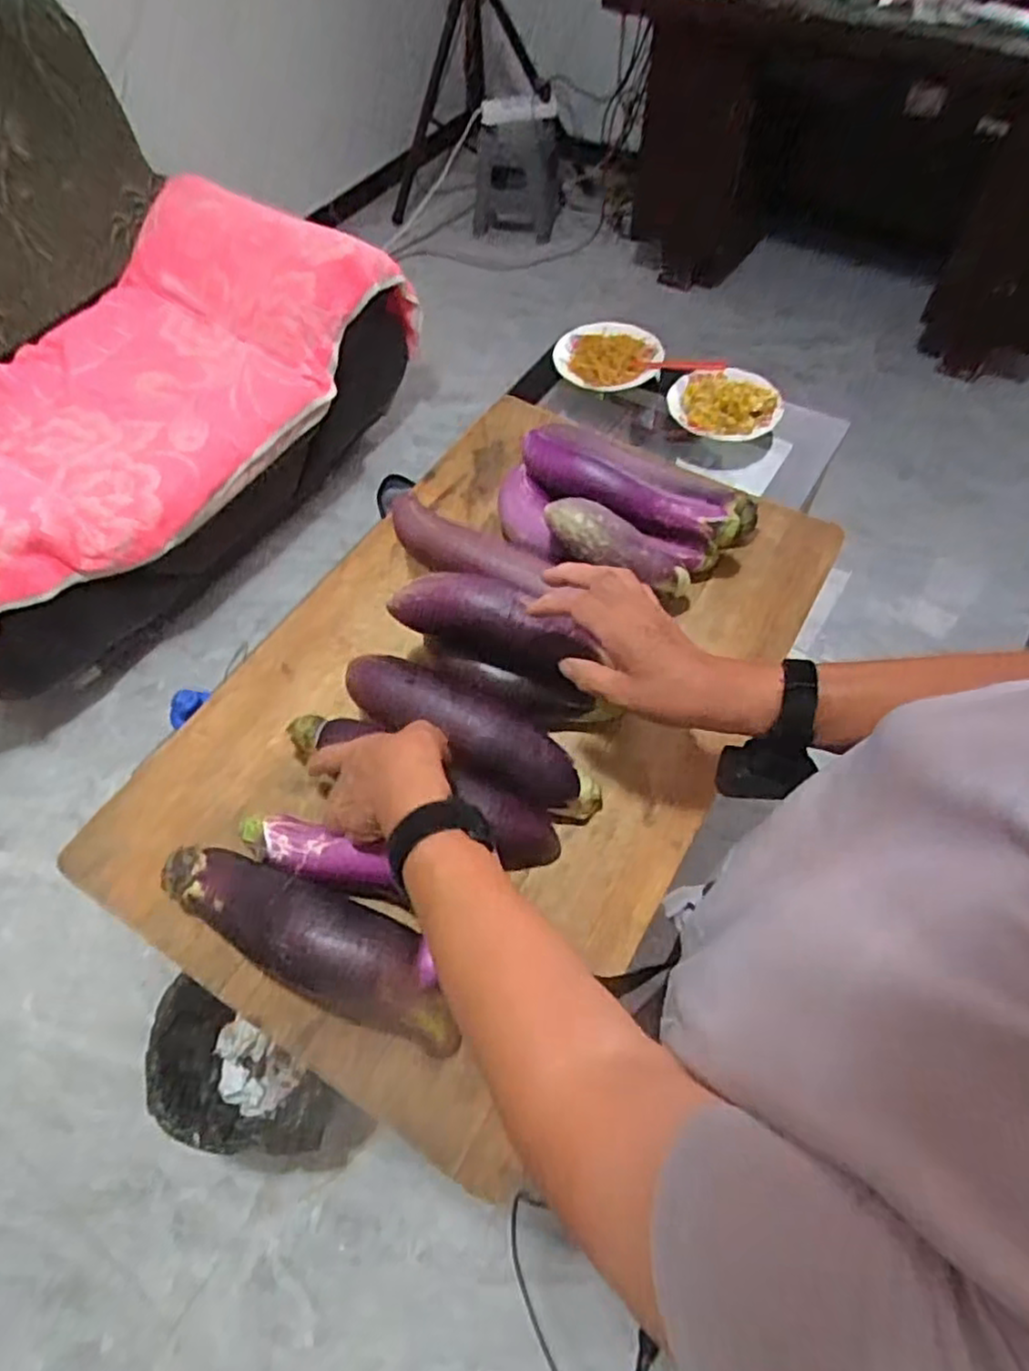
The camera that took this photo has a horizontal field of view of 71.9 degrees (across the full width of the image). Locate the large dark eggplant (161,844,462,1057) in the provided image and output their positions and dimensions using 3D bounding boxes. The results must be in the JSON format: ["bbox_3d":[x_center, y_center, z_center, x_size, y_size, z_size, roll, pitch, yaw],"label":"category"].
[{"bbox_3d":[-0.144,0.183,0.509,0.235,0.065,0.068,19,62,12],"label":"large dark eggplant"}]

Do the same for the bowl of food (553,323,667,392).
[{"bbox_3d":[0.182,-0.640,1.376,0.203,0.048,0.157,11,60,8],"label":"bowl of food"}]

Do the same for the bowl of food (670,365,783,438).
[{"bbox_3d":[0.380,-0.510,1.281,0.186,0.051,0.166,-10,60,-5],"label":"bowl of food"}]

